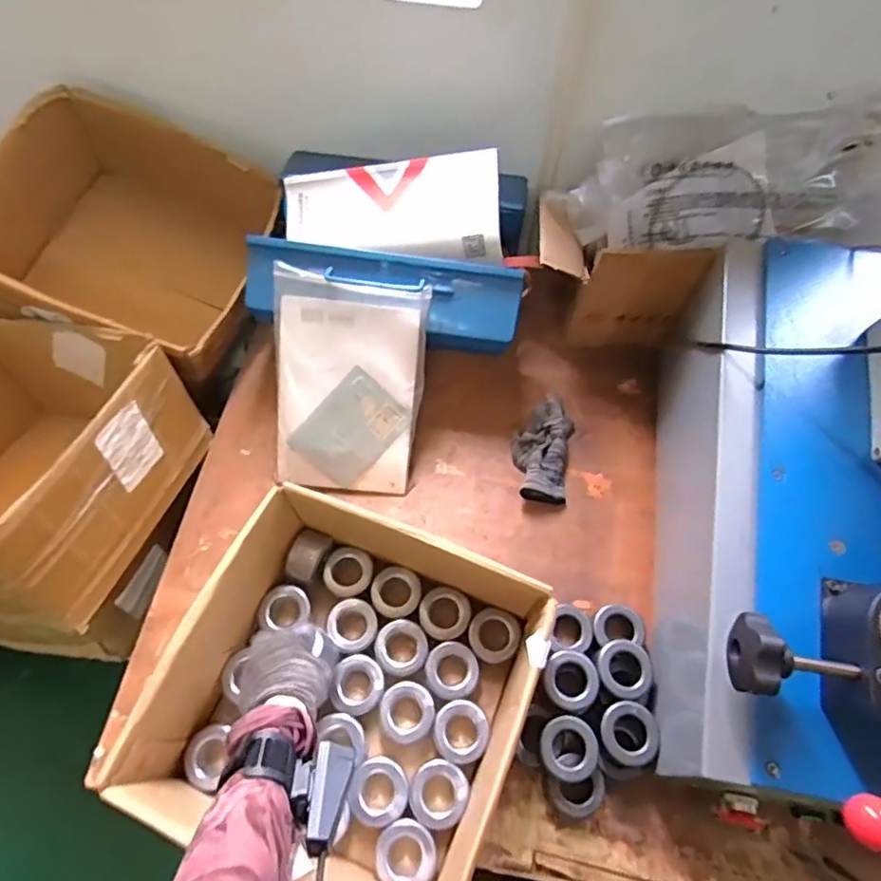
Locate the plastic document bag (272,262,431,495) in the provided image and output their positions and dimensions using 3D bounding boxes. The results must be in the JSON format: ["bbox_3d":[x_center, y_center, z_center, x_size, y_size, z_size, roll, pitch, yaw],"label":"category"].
[{"bbox_3d":[-0.120,-0.068,0.753,0.190,0.034,0.284,5,106,-1],"label":"plastic document bag"}]

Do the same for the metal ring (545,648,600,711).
[{"bbox_3d":[0.145,0.264,0.643,0.059,0.017,0.062,0,64,0],"label":"metal ring"}]

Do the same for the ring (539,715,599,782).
[{"bbox_3d":[0.135,0.326,0.620,0.057,0.045,0.059,10,65,4],"label":"ring"}]

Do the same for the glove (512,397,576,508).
[{"bbox_3d":[0.142,0.011,0.805,0.079,0.041,0.147,11,65,5],"label":"glove"}]

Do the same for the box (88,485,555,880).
[{"bbox_3d":[-0.090,0.251,0.608,0.302,0.168,0.323,22,66,10],"label":"box"}]

